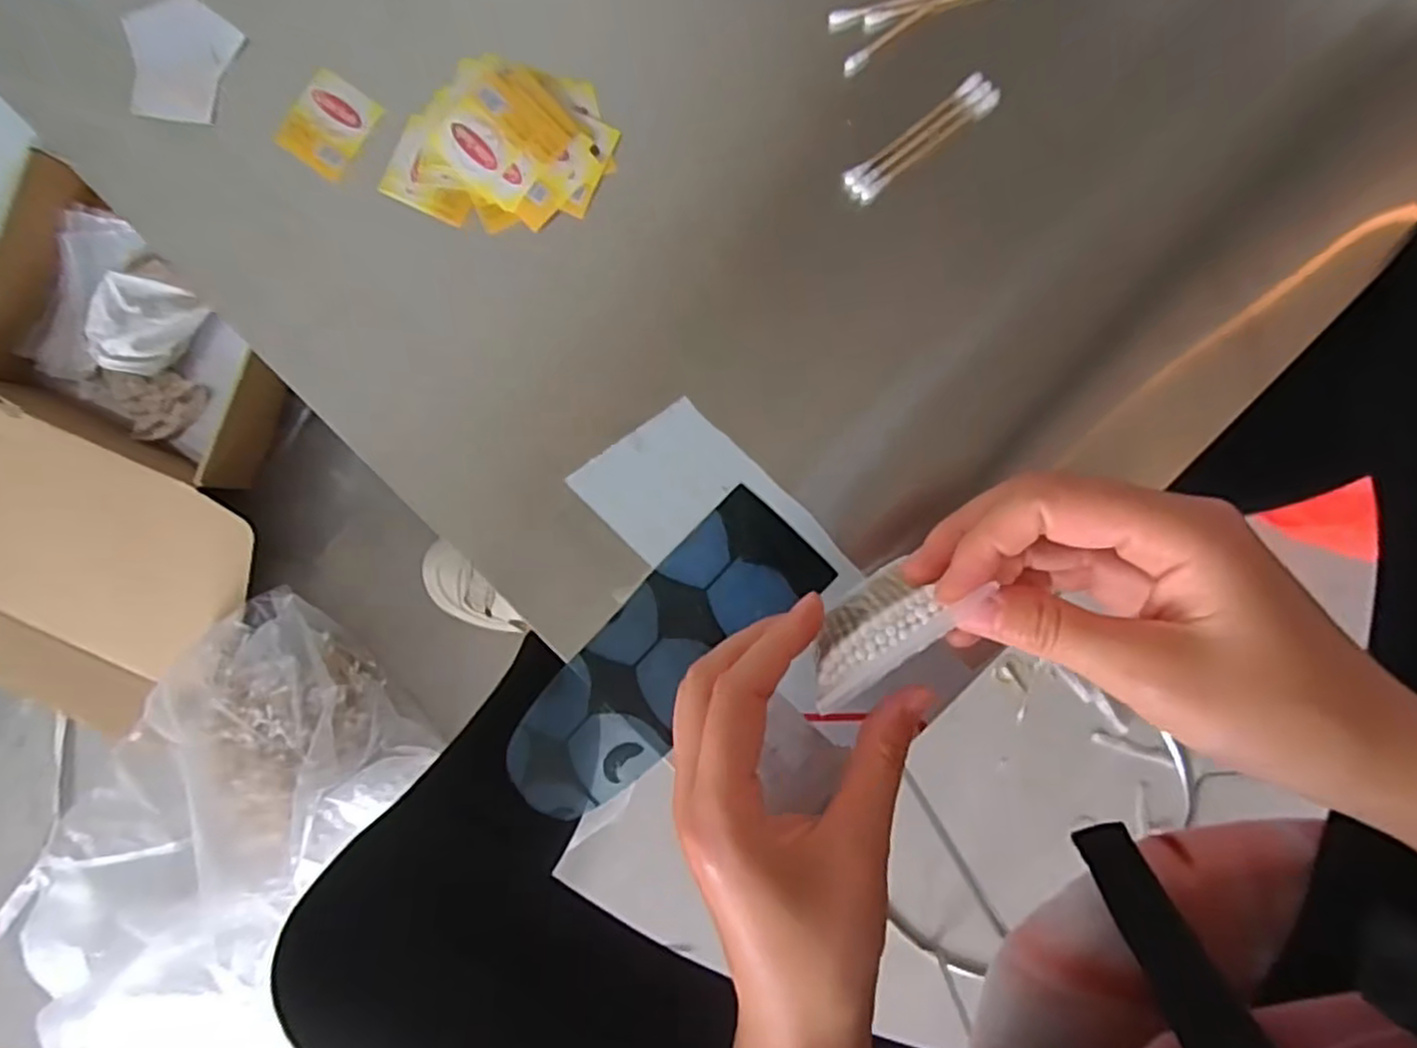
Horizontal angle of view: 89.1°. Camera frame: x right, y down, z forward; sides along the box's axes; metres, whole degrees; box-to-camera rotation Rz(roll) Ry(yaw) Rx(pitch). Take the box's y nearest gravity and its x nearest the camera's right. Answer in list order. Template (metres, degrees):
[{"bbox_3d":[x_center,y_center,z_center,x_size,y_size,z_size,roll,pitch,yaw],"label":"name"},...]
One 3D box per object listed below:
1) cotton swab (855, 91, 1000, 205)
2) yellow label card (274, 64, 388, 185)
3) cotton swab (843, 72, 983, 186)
[{"bbox_3d":[0.097,-0.165,0.318,0.072,0.007,0.006,-35,86,3],"label":"cotton swab"},{"bbox_3d":[-0.183,-0.192,0.346,0.037,0.006,0.043,32,92,-3],"label":"yellow label card"},{"bbox_3d":[0.089,-0.173,0.318,0.071,0.007,0.006,-37,86,3],"label":"cotton swab"}]

